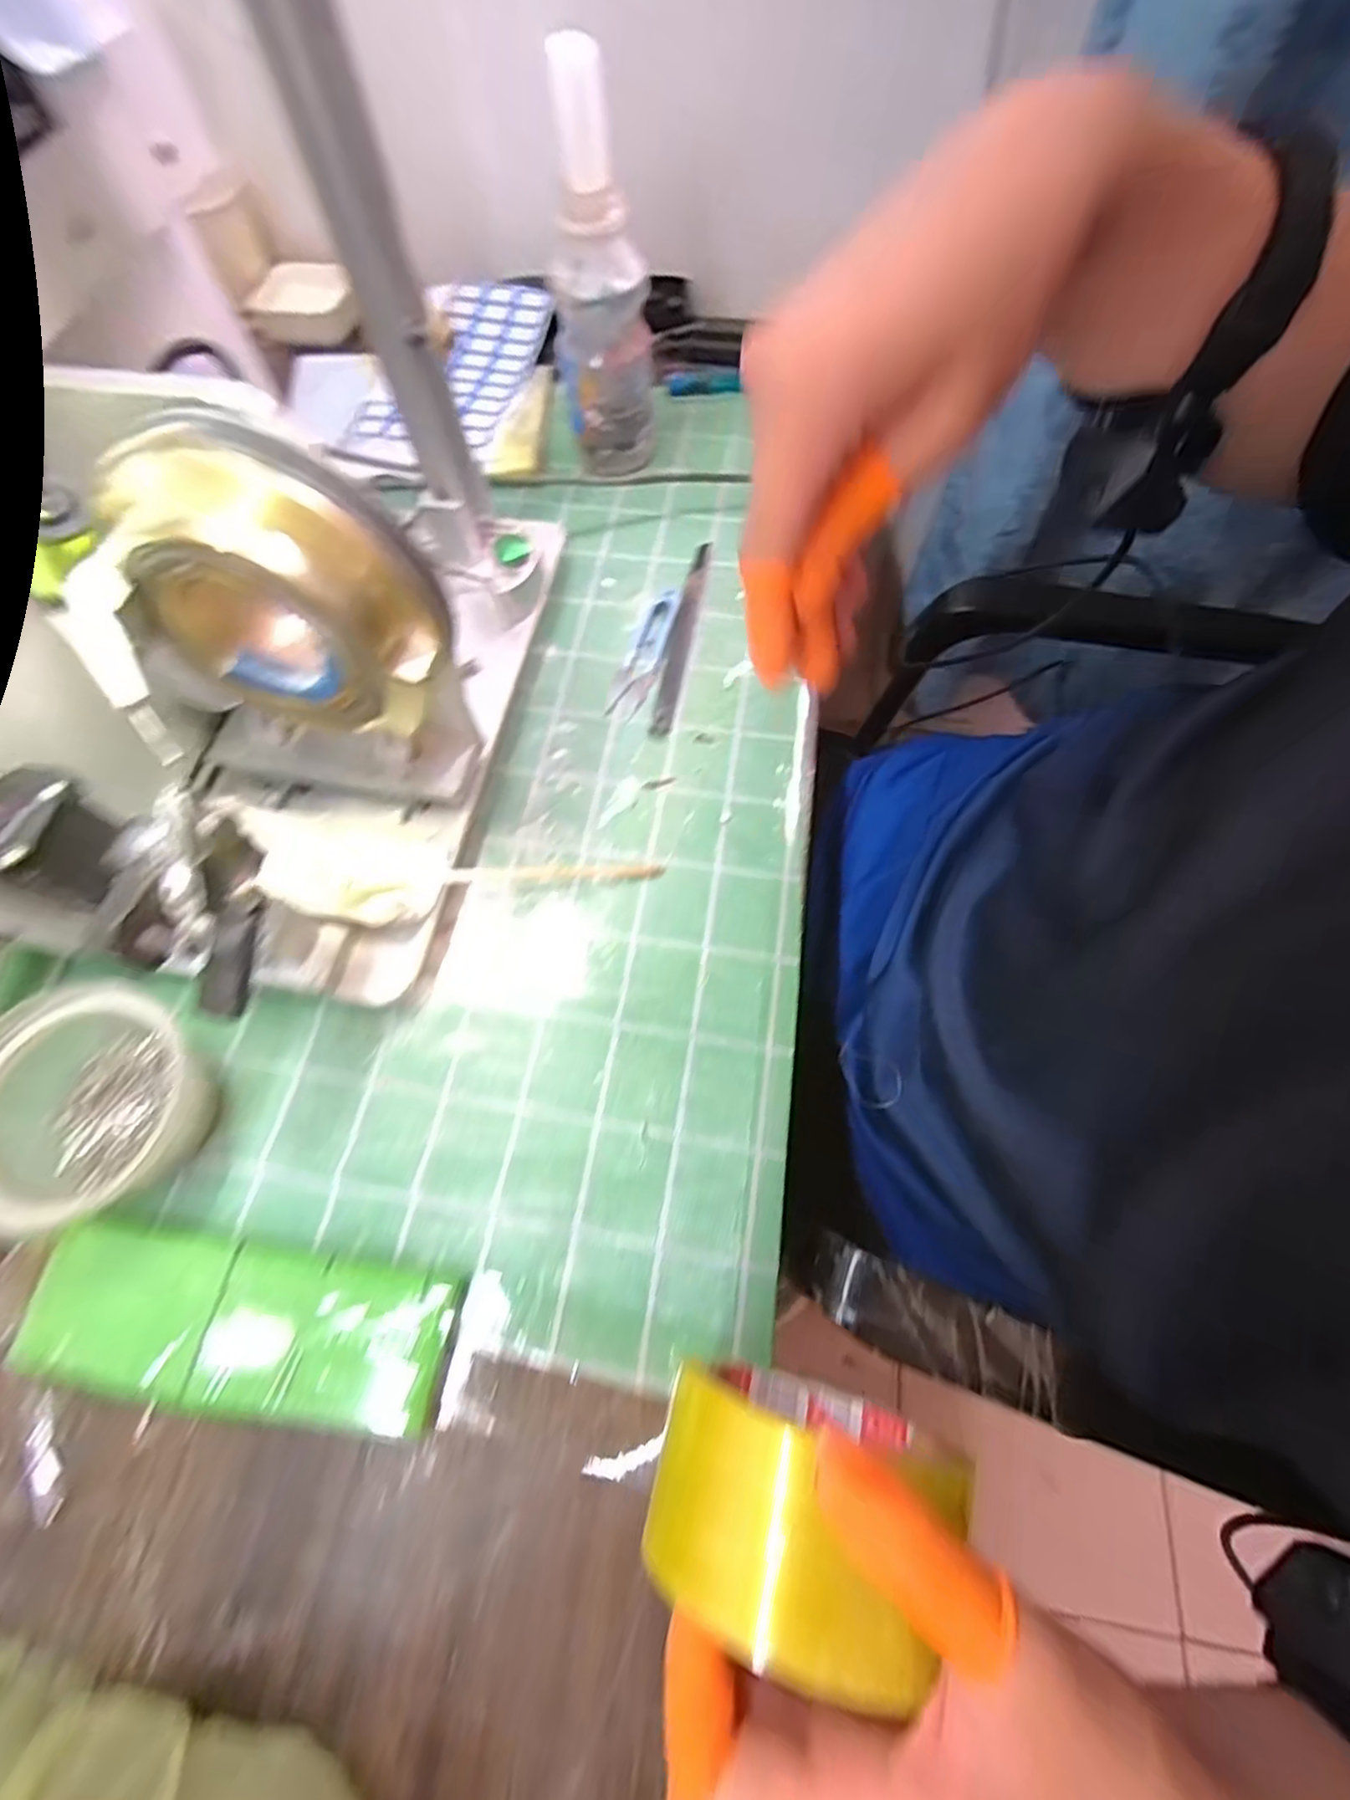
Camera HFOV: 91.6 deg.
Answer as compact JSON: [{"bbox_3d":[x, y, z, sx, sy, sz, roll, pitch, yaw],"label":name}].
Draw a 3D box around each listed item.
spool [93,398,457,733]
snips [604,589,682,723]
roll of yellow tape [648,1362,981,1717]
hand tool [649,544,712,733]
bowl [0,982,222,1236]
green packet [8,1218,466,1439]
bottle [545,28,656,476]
[{"bbox_3d":[-0.145,-0.115,0.247,0.107,0.098,0.047,7,66,5],"label":"spool"},{"bbox_3d":[-0.019,-0.161,0.426,0.023,0.008,0.099,15,68,9],"label":"snips"},{"bbox_3d":[0.047,0.193,0.216,0.104,0.091,0.049,10,68,7],"label":"roll of yellow tape"},{"bbox_3d":[0.004,-0.176,0.433,0.014,0.008,0.164,9,68,6],"label":"hand tool"},{"bbox_3d":[-0.268,0.091,0.299,0.102,0.061,0.093,-1,67,2],"label":"bowl"},{"bbox_3d":[-0.187,0.182,0.282,0.182,0.014,0.059,7,67,6],"label":"green packet"},{"bbox_3d":[-0.048,-0.383,0.420,0.058,0.197,0.051,-2,67,2],"label":"bottle"}]

